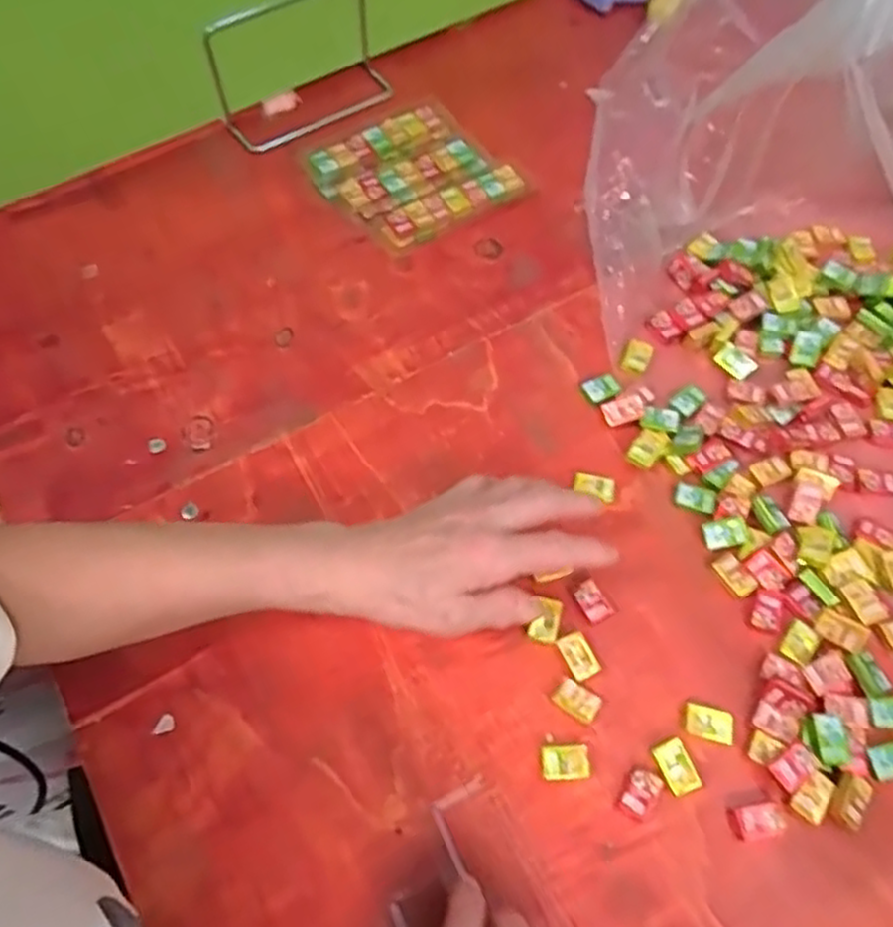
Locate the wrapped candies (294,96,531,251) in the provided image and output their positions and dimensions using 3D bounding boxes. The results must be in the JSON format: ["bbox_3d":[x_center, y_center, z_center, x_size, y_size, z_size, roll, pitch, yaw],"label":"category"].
[{"bbox_3d":[-0.025,-0.241,0.597,0.136,0.027,0.131,-36,68,-18],"label":"wrapped candies"}]

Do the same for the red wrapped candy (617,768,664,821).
[{"bbox_3d":[0.106,0.180,0.390,0.018,0.008,0.026,30,66,15],"label":"red wrapped candy"}]

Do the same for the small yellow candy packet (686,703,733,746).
[{"bbox_3d":[0.149,0.147,0.406,0.026,0.008,0.019,13,63,7],"label":"small yellow candy packet"}]

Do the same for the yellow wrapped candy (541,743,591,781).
[{"bbox_3d":[0.066,0.166,0.396,0.026,0.011,0.017,-3,62,-2],"label":"yellow wrapped candy"}]

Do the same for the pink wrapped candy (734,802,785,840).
[{"bbox_3d":[0.167,0.190,0.381,0.023,0.008,0.016,-9,62,-5],"label":"pink wrapped candy"}]

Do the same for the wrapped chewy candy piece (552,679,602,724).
[{"bbox_3d":[0.075,0.137,0.412,0.026,0.009,0.016,27,65,13],"label":"wrapped chewy candy piece"}]

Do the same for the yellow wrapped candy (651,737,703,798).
[{"bbox_3d":[0.128,0.169,0.397,0.018,0.006,0.028,-20,64,-10],"label":"yellow wrapped candy"}]

